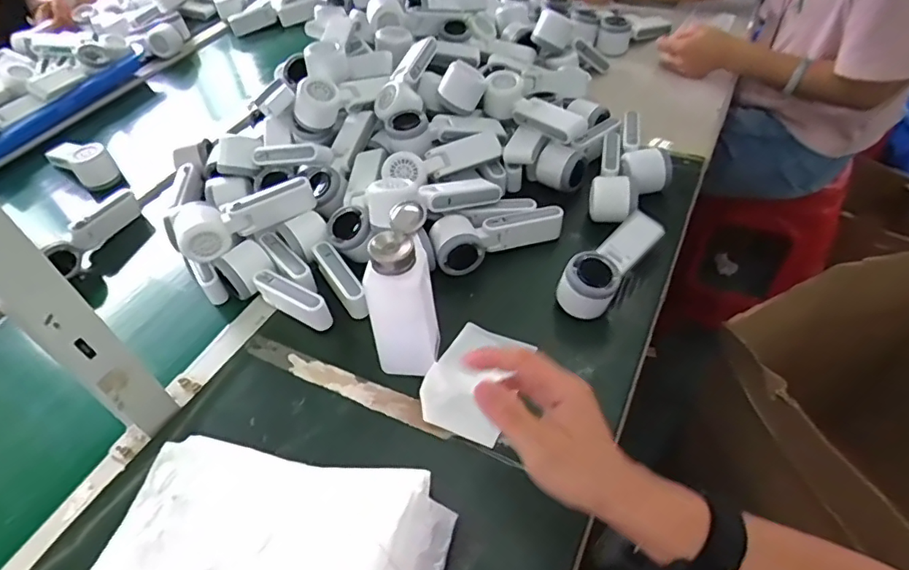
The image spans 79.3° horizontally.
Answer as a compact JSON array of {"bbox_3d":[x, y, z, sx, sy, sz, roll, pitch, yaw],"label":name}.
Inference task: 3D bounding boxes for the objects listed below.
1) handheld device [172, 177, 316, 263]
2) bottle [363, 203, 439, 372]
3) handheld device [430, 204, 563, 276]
[{"bbox_3d":[-0.260,-0.092,0.682,0.169,0.046,0.080,-21,49,-14],"label":"handheld device"},{"bbox_3d":[-0.052,0.018,0.535,0.067,0.168,0.064,-10,48,-3],"label":"bottle"},{"bbox_3d":[0.051,-0.067,0.690,0.168,0.053,0.064,-21,49,-13],"label":"handheld device"}]

